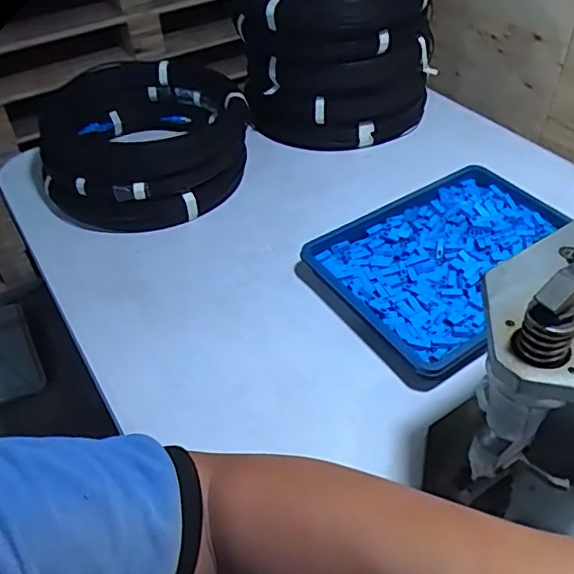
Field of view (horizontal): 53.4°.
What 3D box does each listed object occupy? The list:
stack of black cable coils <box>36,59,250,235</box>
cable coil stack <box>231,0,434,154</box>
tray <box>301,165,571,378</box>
[{"bbox_3d":[-0.202,-0.211,0.856,0.280,0.128,0.270,-6,45,-2],"label":"stack of black cable coils"},{"bbox_3d":[0.084,-0.391,0.931,0.288,0.251,0.264,5,45,8],"label":"cable coil stack"},{"bbox_3d":[0.216,-0.042,0.713,0.322,0.034,0.229,-27,49,-22],"label":"tray"}]

